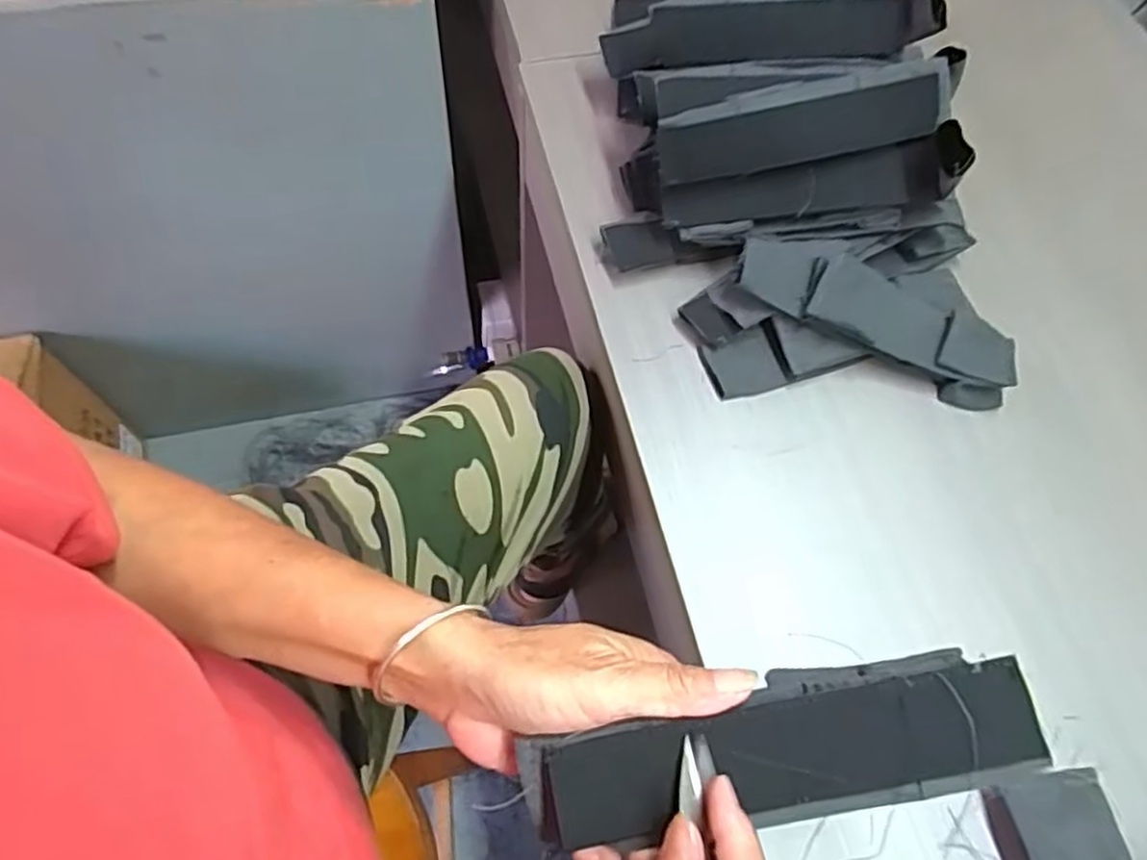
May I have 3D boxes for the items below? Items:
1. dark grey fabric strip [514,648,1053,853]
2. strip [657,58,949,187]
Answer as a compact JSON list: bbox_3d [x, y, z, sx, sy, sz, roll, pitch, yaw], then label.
[{"bbox_3d":[0.079,0.123,0.283,0.192,0.017,0.049,-9,65,-2],"label":"dark grey fabric strip"},{"bbox_3d":[0.150,-0.200,0.485,0.186,0.048,0.009,-11,27,2],"label":"strip"}]

